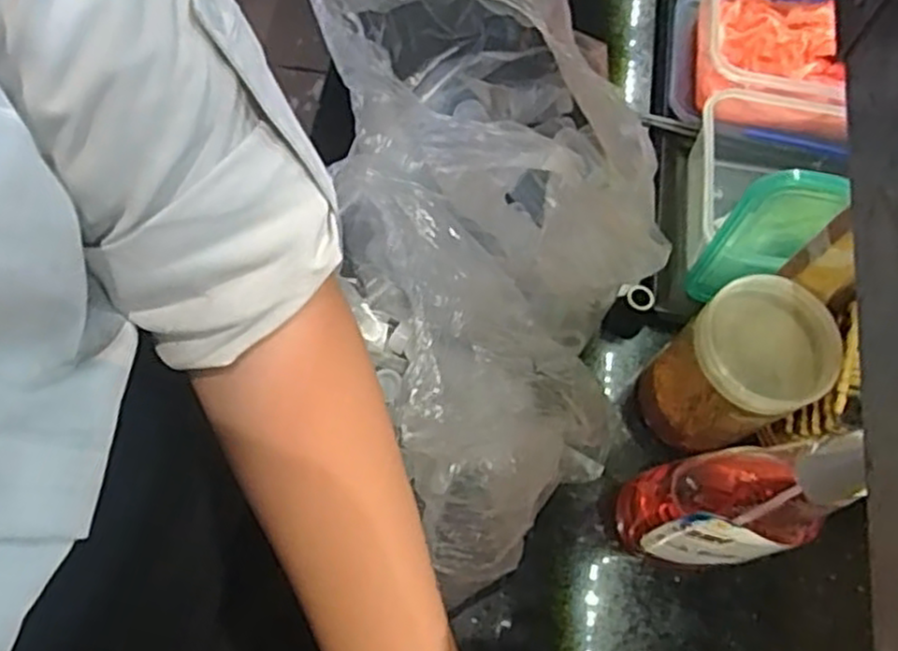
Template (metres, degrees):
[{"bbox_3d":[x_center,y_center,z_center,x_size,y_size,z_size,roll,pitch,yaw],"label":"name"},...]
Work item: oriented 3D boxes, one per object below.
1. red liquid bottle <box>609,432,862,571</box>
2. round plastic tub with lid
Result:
[{"bbox_3d":[0.180,0.107,0.456,0.088,0.268,0.060,-9,69,-6],"label":"red liquid bottle"},{"bbox_3d":[0.206,0.036,0.556,0.090,0.149,0.086,1,69,-2],"label":"round plastic tub with lid"}]

